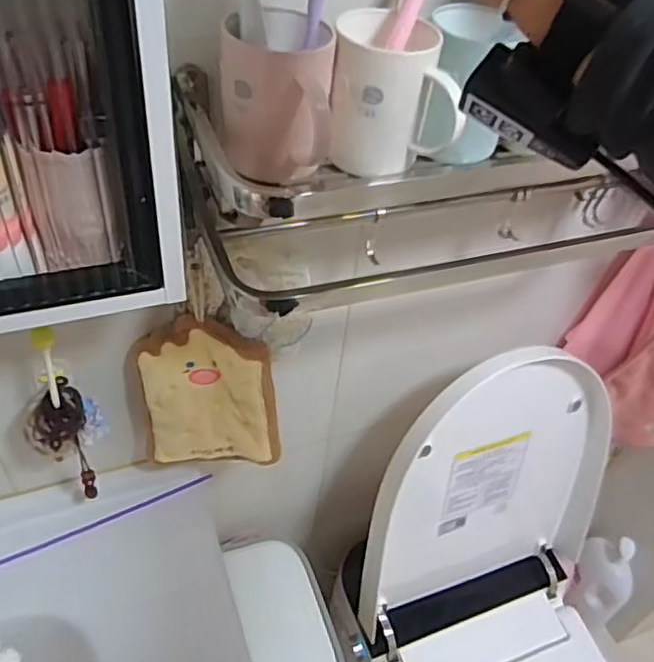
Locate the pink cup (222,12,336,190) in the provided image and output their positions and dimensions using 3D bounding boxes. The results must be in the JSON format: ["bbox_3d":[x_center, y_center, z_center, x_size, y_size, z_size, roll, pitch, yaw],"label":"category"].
[{"bbox_3d":[-0.037,-0.161,0.461,0.077,0.103,0.087,3,45,-5],"label":"pink cup"}]

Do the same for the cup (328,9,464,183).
[{"bbox_3d":[0.050,-0.178,0.494,0.094,0.100,0.092,10,45,2],"label":"cup"}]

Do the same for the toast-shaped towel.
[{"bbox_3d":[-0.122,0.072,0.673,0.142,0.199,0.032,6,45,-2],"label":"toast-shaped towel"}]

